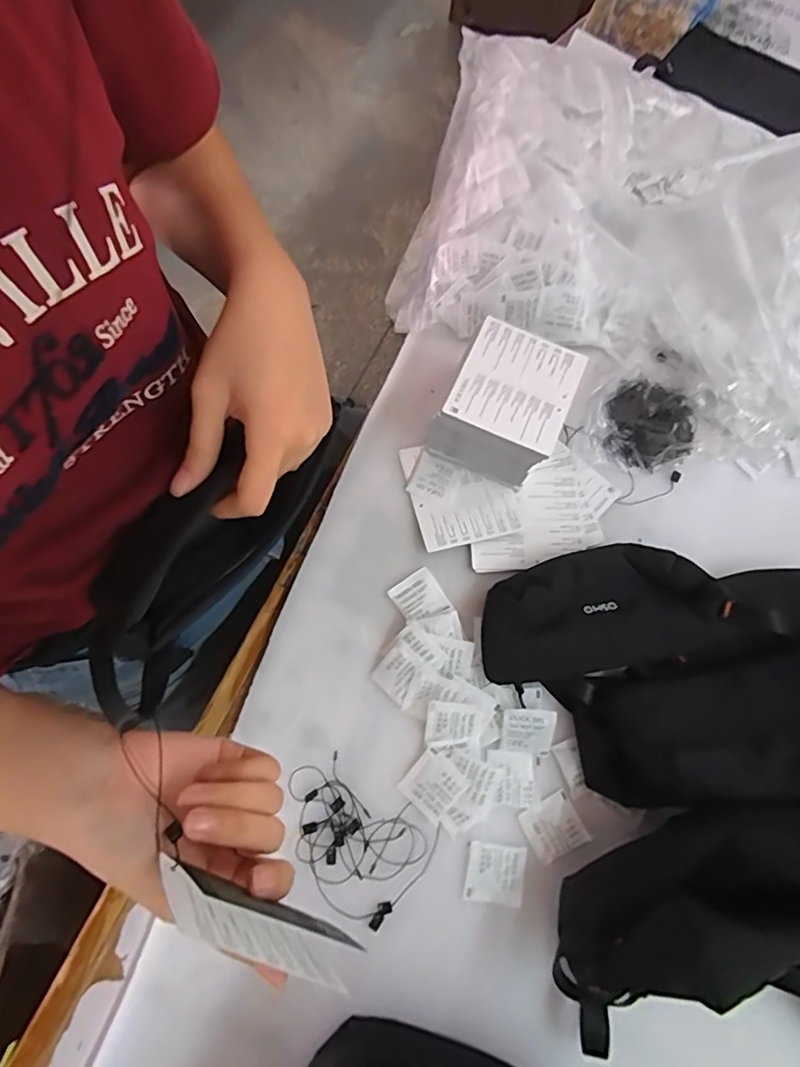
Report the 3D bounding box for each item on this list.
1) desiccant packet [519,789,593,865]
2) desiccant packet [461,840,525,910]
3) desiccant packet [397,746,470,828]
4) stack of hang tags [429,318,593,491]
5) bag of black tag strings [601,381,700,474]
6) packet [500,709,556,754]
[{"bbox_3d":[0.116,0.223,0.400,0.042,0.004,0.040,-27,76,-8],"label":"desiccant packet"},{"bbox_3d":[0.069,0.248,0.385,0.043,0.004,0.040,10,74,2],"label":"desiccant packet"},{"bbox_3d":[0.025,0.191,0.400,0.038,0.011,0.041,41,77,10],"label":"desiccant packet"},{"bbox_3d":[0.087,-0.107,0.450,0.096,0.072,0.107,25,75,6],"label":"stack of hang tags"},{"bbox_3d":[0.228,-0.102,0.476,0.082,0.043,0.083,-2,74,-1],"label":"bag of black tag strings"},{"bbox_3d":[0.098,0.153,0.405,0.039,0.006,0.036,1,104,0],"label":"packet"}]

